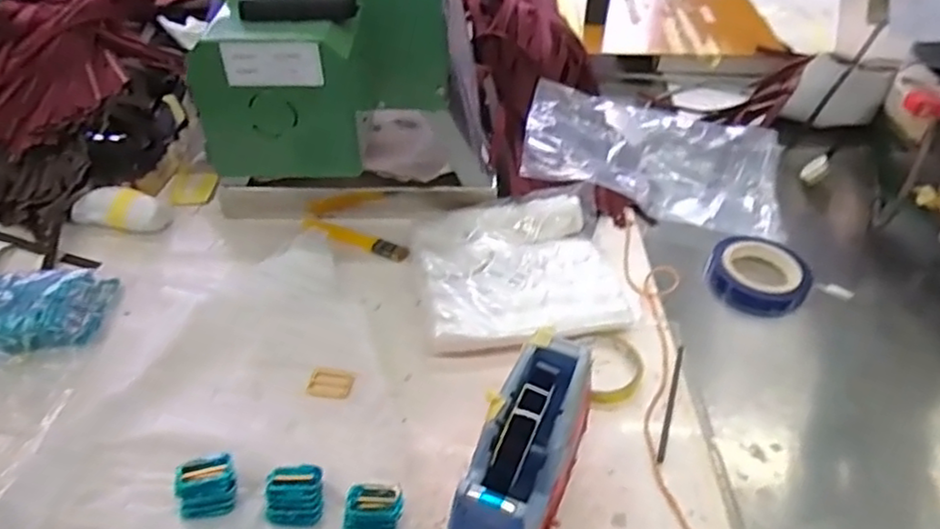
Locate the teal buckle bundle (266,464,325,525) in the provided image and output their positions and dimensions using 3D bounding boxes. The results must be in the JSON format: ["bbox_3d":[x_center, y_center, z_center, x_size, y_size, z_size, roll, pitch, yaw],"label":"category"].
[{"bbox_3d":[-0.153,0.202,0.585,0.046,0.024,0.047,-2,42,-3],"label":"teal buckle bundle"}]

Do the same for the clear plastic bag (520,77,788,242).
[{"bbox_3d":[0.271,-0.160,0.988,0.376,0.066,0.272,7,43,6],"label":"clear plastic bag"}]

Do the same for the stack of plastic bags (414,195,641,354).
[{"bbox_3d":[0.056,0.003,0.815,0.233,0.033,0.230,-7,43,-9],"label":"stack of plastic bags"}]

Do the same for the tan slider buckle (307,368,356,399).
[{"bbox_3d":[-0.147,0.127,0.711,0.045,0.004,0.033,12,57,-3],"label":"tan slider buckle"}]

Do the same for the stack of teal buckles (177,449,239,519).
[{"bbox_3d":[-0.232,0.194,0.590,0.051,0.042,0.039,-9,43,-11],"label":"stack of teal buckles"}]

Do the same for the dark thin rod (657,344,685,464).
[{"bbox_3d":[0.209,0.139,0.692,0.008,0.010,0.153,15,44,15],"label":"dark thin rod"}]

